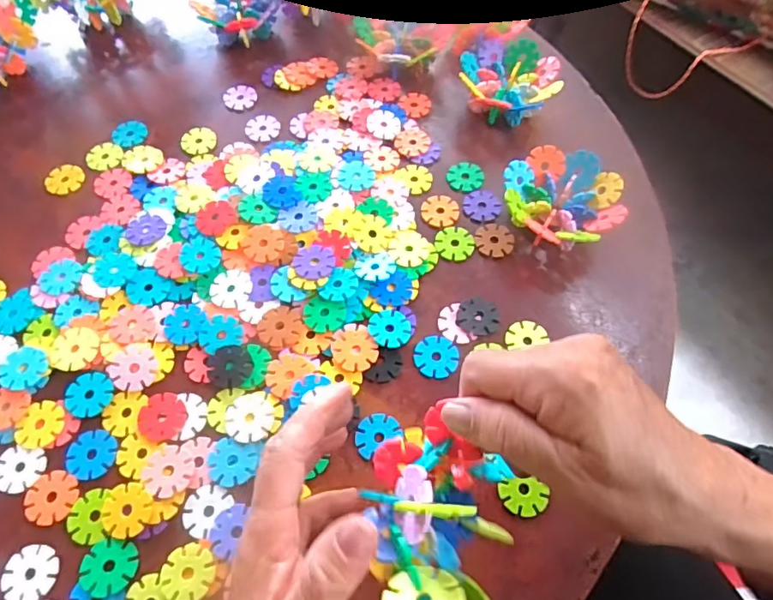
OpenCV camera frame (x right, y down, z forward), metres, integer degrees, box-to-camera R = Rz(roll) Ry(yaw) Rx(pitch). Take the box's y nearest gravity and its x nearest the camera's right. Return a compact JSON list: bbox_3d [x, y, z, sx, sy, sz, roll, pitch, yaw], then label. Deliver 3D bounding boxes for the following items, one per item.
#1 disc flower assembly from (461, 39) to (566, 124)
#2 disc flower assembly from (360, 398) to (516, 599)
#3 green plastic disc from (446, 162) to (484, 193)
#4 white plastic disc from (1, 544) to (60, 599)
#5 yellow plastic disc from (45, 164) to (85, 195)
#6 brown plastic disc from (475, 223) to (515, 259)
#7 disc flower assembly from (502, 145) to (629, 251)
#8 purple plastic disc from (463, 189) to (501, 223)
[{"bbox_3d":[0.113,-0.199,0.480,0.088,0.043,0.075,20,64,10],"label":"disc flower assembly"},{"bbox_3d":[0.023,0.113,0.243,0.070,0.082,0.102,14,63,7],"label":"disc flower assembly"},{"bbox_3d":[0.070,-0.109,0.454,0.033,0.004,0.030,0,63,0],"label":"green plastic disc"},{"bbox_3d":[-0.217,0.167,0.313,0.029,0.006,0.031,0,63,0],"label":"white plastic disc"},{"bbox_3d":[-0.285,-0.107,0.456,0.029,0.004,0.032,26,65,13],"label":"yellow plastic disc"},{"bbox_3d":[0.089,-0.050,0.421,0.031,0.004,0.033,0,63,0],"label":"brown plastic disc"},{"bbox_3d":[0.138,-0.076,0.414,0.087,0.043,0.084,6,63,3],"label":"disc flower assembly"},{"bbox_3d":[0.081,-0.081,0.440,0.030,0.004,0.033,0,63,0],"label":"purple plastic disc"}]

